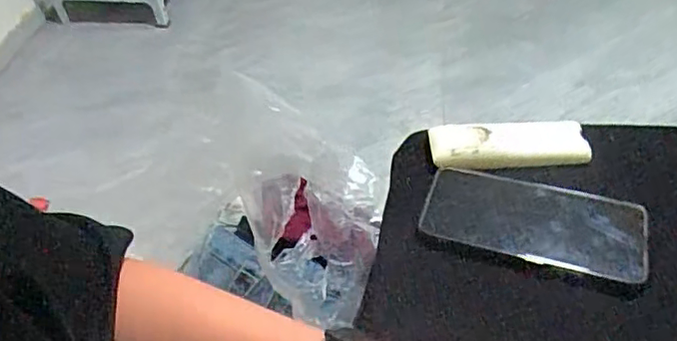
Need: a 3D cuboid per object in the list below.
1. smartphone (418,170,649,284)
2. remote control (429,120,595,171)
[{"bbox_3d":[0.149,0.038,0.449,0.162,0.014,0.073,11,48,15],"label":"smartphone"},{"bbox_3d":[0.148,-0.024,0.504,0.132,0.019,0.044,-3,46,1],"label":"remote control"}]

